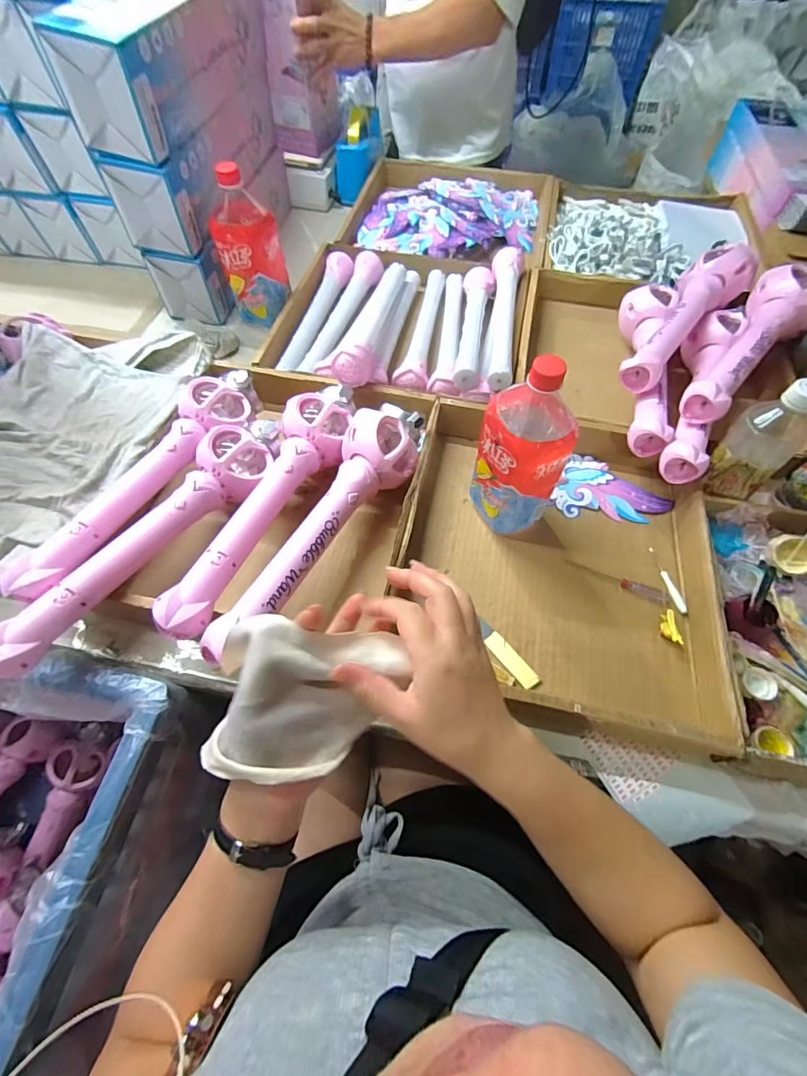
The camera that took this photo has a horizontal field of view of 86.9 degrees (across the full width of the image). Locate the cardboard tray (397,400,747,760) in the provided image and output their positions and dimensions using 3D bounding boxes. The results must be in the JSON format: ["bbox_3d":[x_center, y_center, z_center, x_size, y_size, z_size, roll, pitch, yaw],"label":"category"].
[{"bbox_3d":[0.174,0.013,0.504,0.343,0.062,0.376,12,62,6],"label":"cardboard tray"}]

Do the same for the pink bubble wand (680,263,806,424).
[{"bbox_3d":[0.457,-0.260,0.563,0.090,0.063,0.329,41,69,20],"label":"pink bubble wand"}]

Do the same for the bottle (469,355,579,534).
[{"bbox_3d":[0.130,-0.090,0.467,0.066,0.218,0.084,-23,64,-12],"label":"bottle"}]

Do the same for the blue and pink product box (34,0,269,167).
[{"bbox_3d":[-0.323,-0.693,0.601,0.116,0.116,0.412,10,62,5],"label":"blue and pink product box"}]

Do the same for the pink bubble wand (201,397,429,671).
[{"bbox_3d":[-0.077,-0.019,0.472,0.085,0.064,0.363,21,64,11],"label":"pink bubble wand"}]

